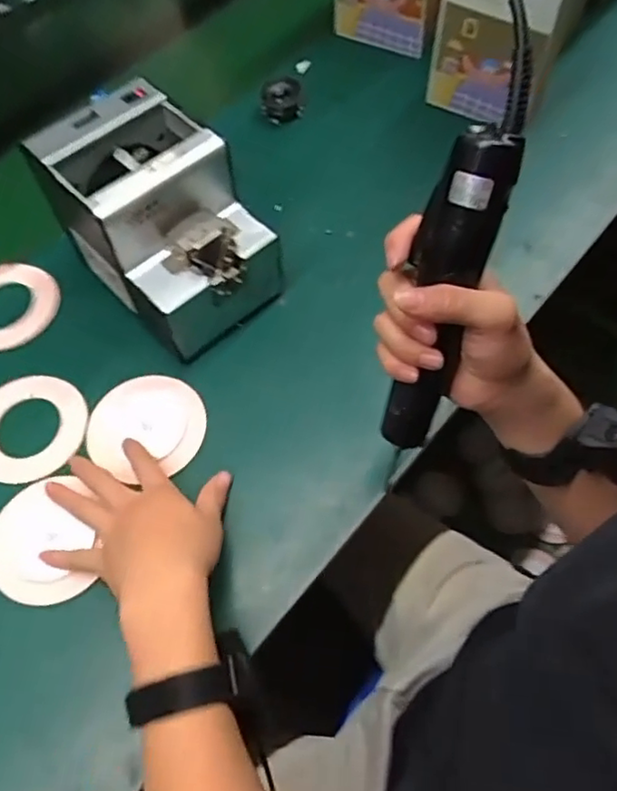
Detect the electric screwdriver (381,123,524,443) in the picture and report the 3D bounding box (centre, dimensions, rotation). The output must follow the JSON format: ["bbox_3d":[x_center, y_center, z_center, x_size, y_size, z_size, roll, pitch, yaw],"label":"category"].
[{"bbox_3d":[0.081,-0.058,0.378,0.043,0.196,0.032,16,30,11],"label":"electric screwdriver"}]

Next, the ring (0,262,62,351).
[{"bbox_3d":[-0.300,-0.089,0.610,0.097,0.013,0.100,-2,61,3],"label":"ring"}]

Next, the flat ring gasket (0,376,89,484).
[{"bbox_3d":[-0.246,0.028,0.542,0.098,0.011,0.099,-2,61,3],"label":"flat ring gasket"}]

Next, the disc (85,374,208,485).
[{"bbox_3d":[-0.139,0.025,0.538,0.101,0.004,0.093,-1,62,3],"label":"disc"}]

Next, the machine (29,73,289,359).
[{"bbox_3d":[-0.131,-0.151,0.555,0.137,0.145,0.177,-40,66,-17],"label":"machine"}]

